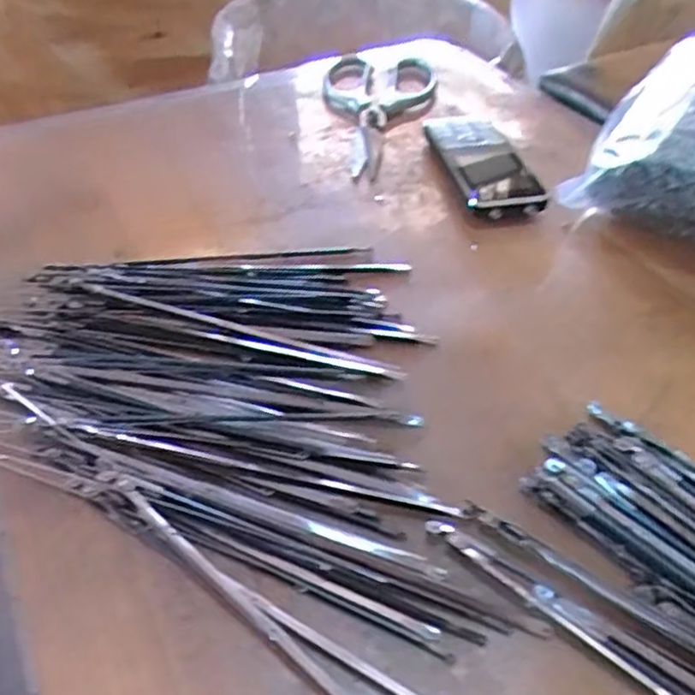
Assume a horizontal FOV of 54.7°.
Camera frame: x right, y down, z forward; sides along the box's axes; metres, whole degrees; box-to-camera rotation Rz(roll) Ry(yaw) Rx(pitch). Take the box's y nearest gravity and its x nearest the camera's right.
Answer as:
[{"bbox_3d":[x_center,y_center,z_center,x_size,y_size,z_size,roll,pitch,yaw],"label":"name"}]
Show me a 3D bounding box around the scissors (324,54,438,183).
[{"bbox_3d":[0.026,-0.191,0.535,0.090,0.010,0.204,1,43,0],"label":"scissors"}]

